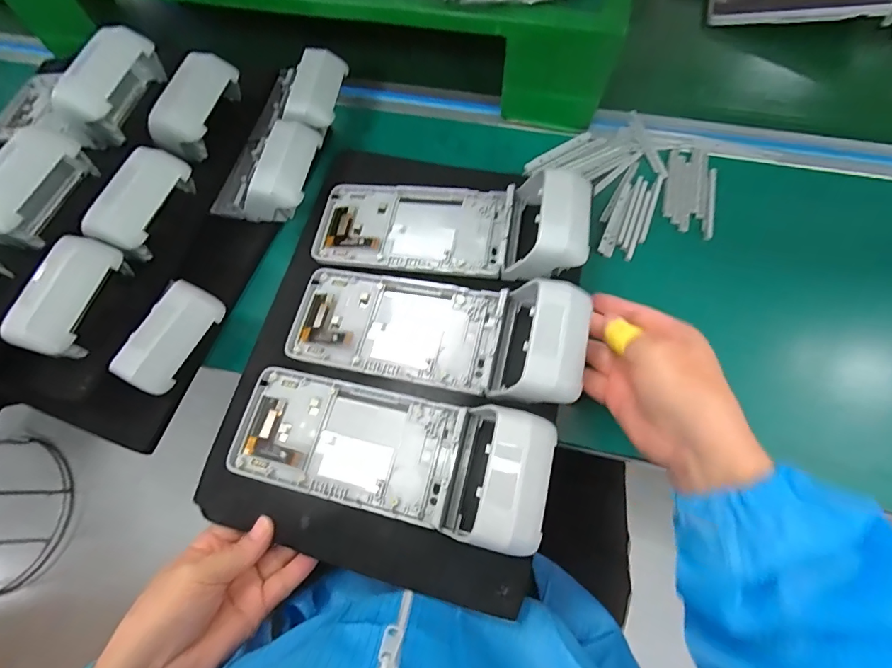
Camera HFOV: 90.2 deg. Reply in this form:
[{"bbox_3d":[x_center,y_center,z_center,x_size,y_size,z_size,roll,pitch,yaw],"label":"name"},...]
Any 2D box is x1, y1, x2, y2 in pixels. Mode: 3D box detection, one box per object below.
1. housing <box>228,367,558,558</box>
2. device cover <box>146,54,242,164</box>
[{"bbox_3d":[-0.046,0.076,0.293,0.223,0.066,0.090,13,69,7],"label":"housing"},{"bbox_3d":[-0.205,-0.191,0.371,0.040,0.047,0.085,23,72,11],"label":"device cover"}]

